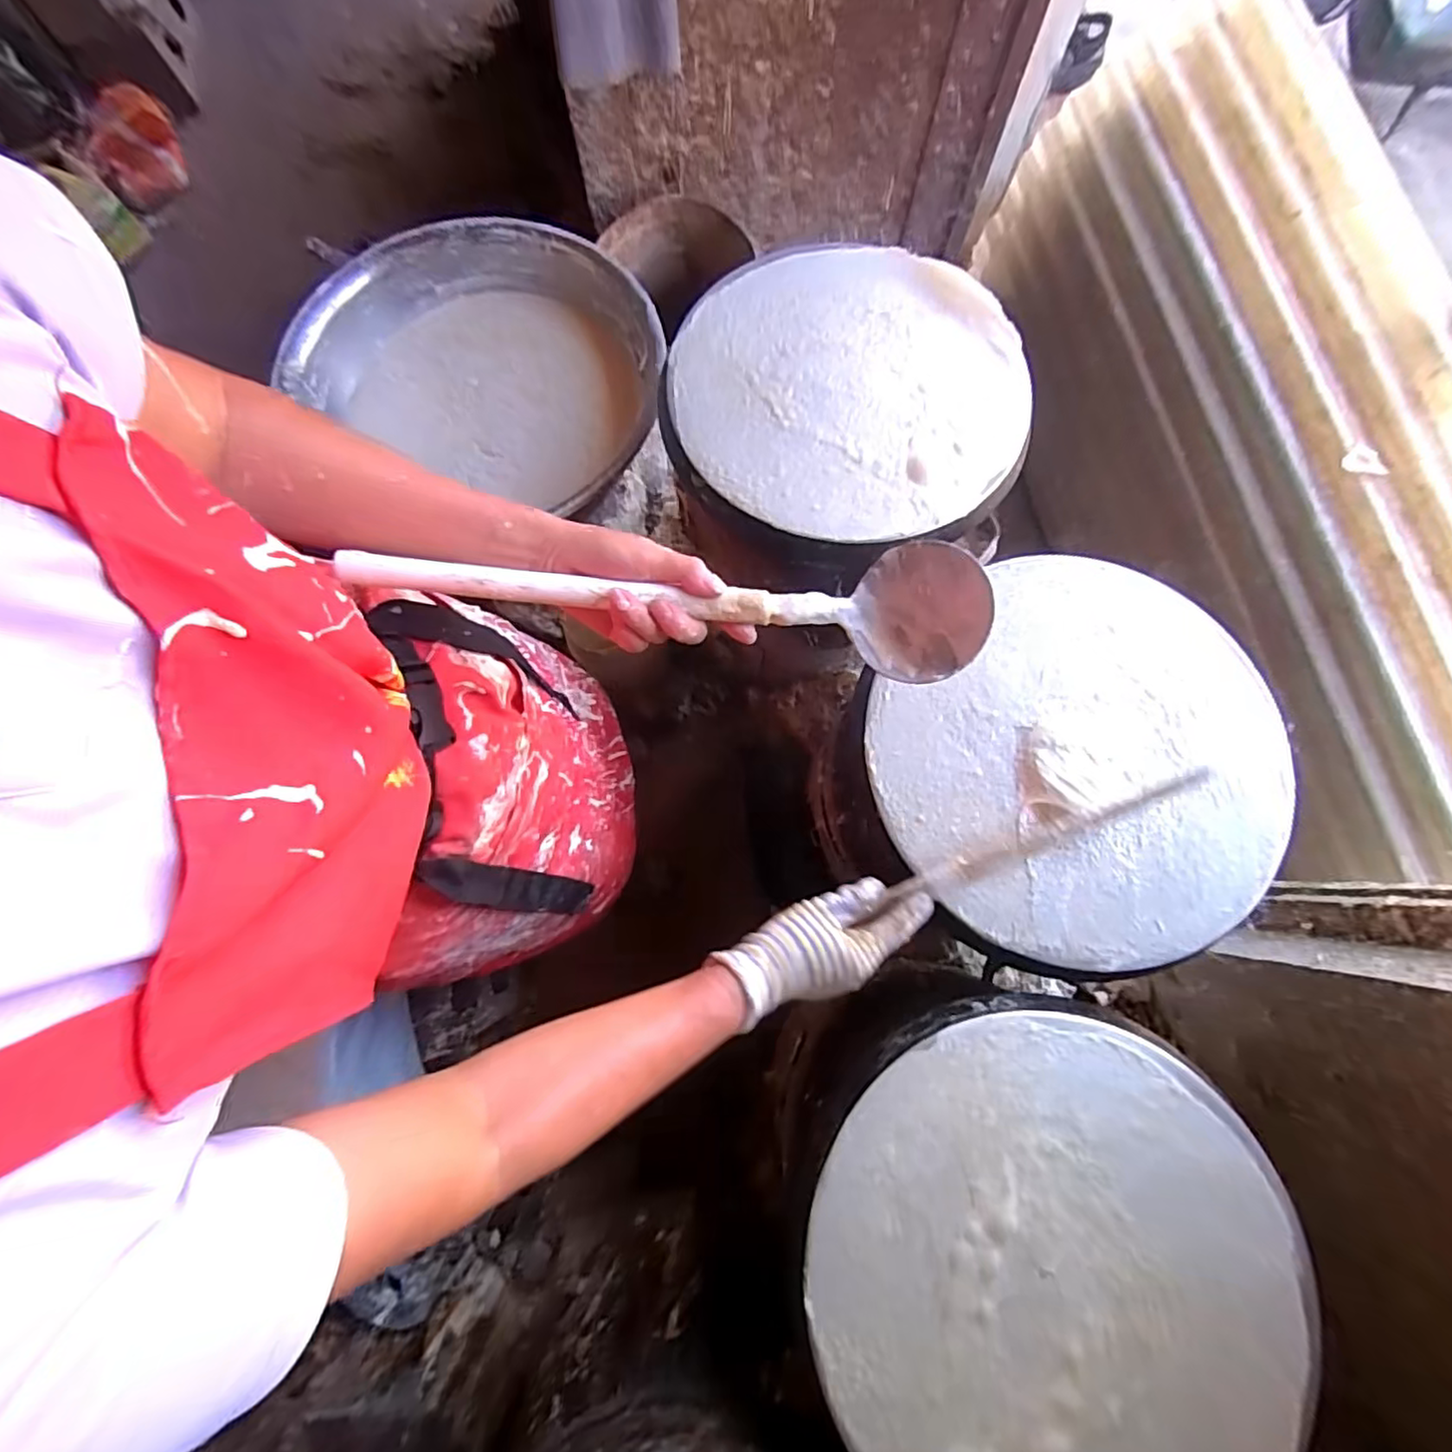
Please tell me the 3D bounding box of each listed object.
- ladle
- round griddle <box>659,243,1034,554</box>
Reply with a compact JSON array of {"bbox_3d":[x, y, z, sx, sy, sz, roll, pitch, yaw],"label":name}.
[{"bbox_3d":[-0.027,-0.081,0.409,0.384,0.058,0.086,2,77,-6],"label":"ladle"},{"bbox_3d":[0.128,-0.352,0.654,0.364,0.030,0.364,0,77,1],"label":"round griddle"}]

